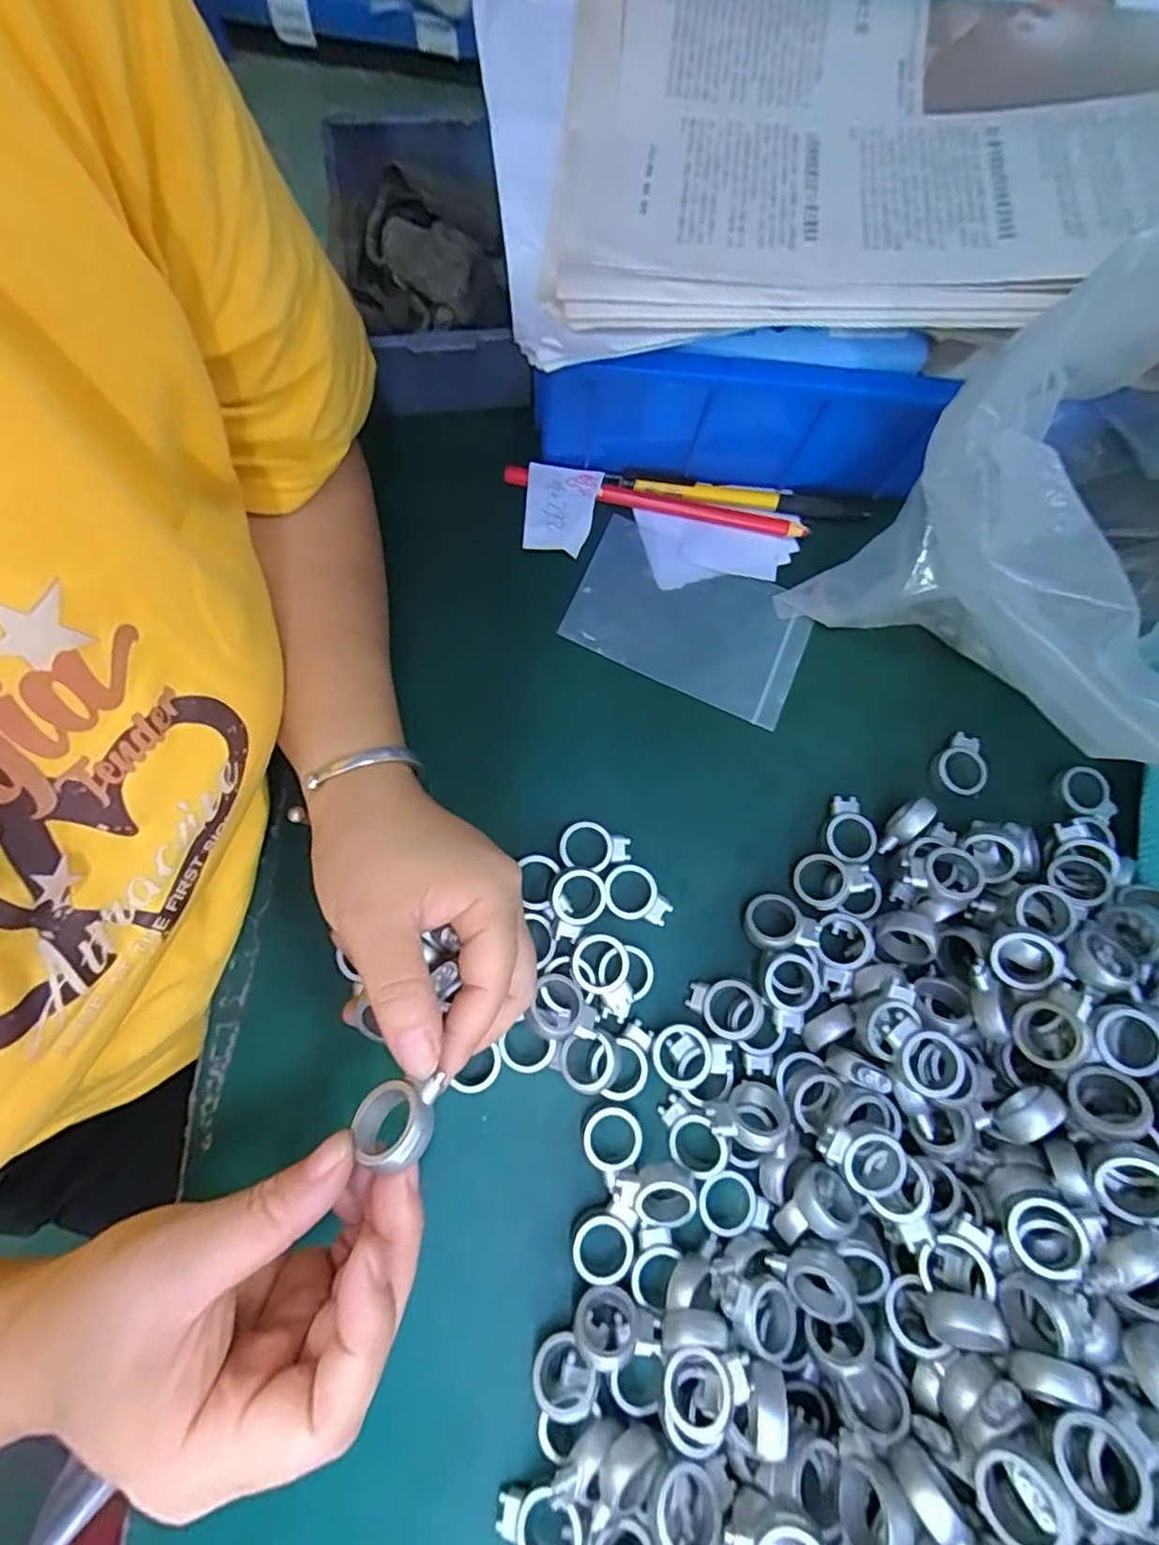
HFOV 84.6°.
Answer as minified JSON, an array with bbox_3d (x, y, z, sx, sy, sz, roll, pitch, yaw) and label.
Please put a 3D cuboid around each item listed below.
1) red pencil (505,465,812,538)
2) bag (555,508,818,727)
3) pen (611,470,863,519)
[{"bbox_3d":[0.041,-0.149,0.351,0.166,0.008,0.009,12,76,-2],"label":"red pencil"},{"bbox_3d":[0.059,-0.081,0.339,0.123,0.004,0.075,25,76,2],"label":"bag"},{"bbox_3d":[0.088,-0.152,0.353,0.144,0.010,0.011,7,76,-3],"label":"pen"}]

